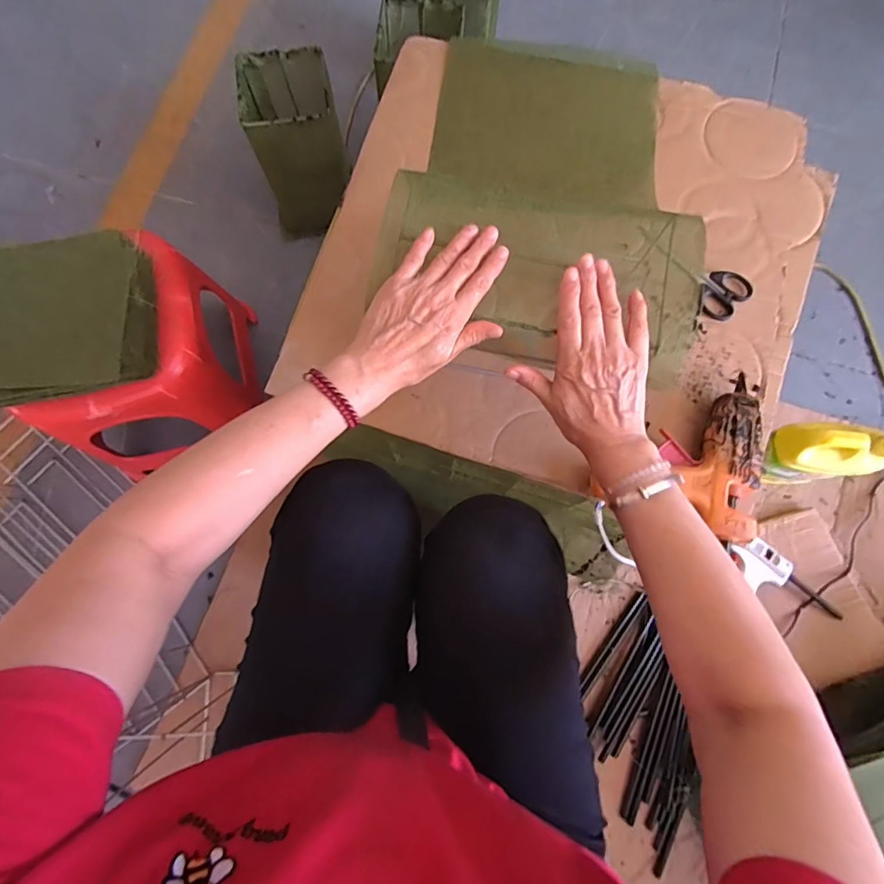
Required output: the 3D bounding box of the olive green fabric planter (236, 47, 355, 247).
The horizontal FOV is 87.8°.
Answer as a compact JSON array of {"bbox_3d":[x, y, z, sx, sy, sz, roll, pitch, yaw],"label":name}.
[{"bbox_3d":[-0.259,-0.541,0.867,0.148,0.255,0.162,-7,78,-2],"label":"olive green fabric planter"}]

